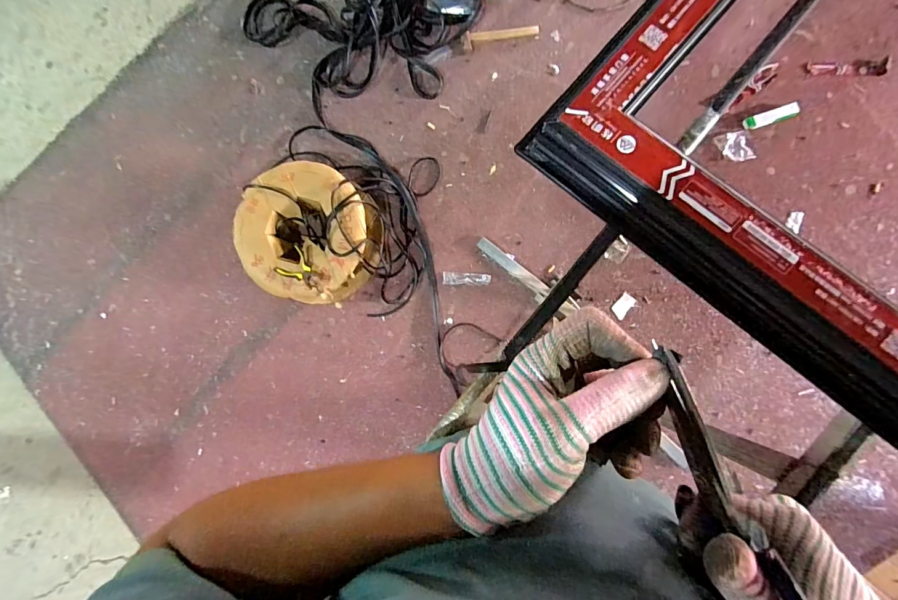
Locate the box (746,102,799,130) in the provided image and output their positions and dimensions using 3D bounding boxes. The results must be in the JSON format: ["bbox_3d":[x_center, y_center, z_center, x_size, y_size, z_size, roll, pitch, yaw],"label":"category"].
[{"bbox_3d":[1.119,-0.632,1.413,0.178,0.026,0.048,-16,82,3],"label":"box"}]

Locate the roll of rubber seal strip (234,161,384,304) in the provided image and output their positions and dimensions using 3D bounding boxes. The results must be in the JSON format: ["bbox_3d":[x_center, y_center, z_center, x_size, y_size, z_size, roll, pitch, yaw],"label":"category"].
[{"bbox_3d":[-0.498,-0.232,1.459,0.483,0.178,0.442,-1,83,6],"label":"roll of rubber seal strip"}]

